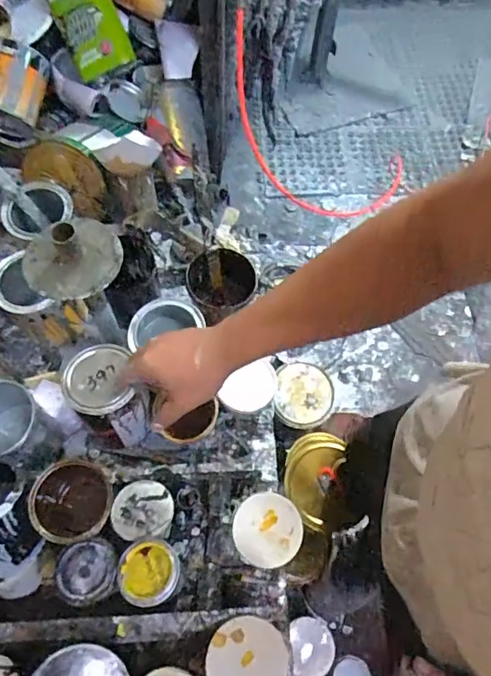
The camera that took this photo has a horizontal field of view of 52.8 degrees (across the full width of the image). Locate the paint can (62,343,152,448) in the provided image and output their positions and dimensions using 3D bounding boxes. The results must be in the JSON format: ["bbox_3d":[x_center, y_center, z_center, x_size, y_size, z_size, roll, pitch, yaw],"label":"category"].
[{"bbox_3d":[-0.193,0.088,0.724,0.101,0.145,0.118,-38,72,-17],"label":"paint can"}]

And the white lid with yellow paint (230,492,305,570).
[{"bbox_3d":[0.029,0.248,0.641,0.088,0.016,0.087,1,66,-1],"label":"white lid with yellow paint"}]

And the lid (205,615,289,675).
[{"bbox_3d":[0.002,0.368,0.561,0.088,0.011,0.087,6,49,-7],"label":"lid"}]

